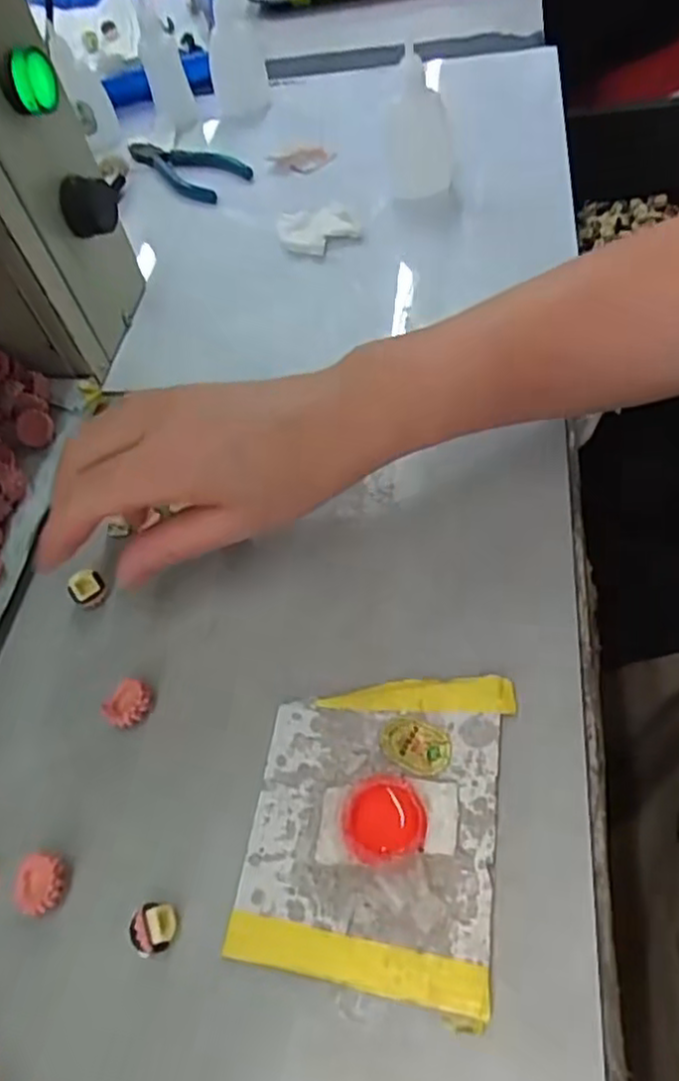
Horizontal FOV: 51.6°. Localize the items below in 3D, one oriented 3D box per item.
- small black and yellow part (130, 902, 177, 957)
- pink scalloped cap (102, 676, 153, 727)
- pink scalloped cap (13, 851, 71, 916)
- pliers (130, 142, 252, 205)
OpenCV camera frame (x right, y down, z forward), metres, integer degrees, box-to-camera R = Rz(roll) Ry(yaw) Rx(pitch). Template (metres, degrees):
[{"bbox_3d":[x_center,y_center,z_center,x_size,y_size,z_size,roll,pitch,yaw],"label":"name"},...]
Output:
[{"bbox_3d":[-0.066,0.137,0.248,0.014,0.011,0.017,3,56,11],"label":"small black and yellow part"},{"bbox_3d":[-0.090,0.070,0.299,0.017,0.008,0.020,29,64,25],"label":"pink scalloped cap"},{"bbox_3d":[-0.112,0.128,0.263,0.019,0.007,0.020,-4,55,6],"label":"pink scalloped cap"},{"bbox_3d":[-0.133,-0.303,0.566,0.129,0.013,0.046,25,63,23],"label":"pliers"}]

